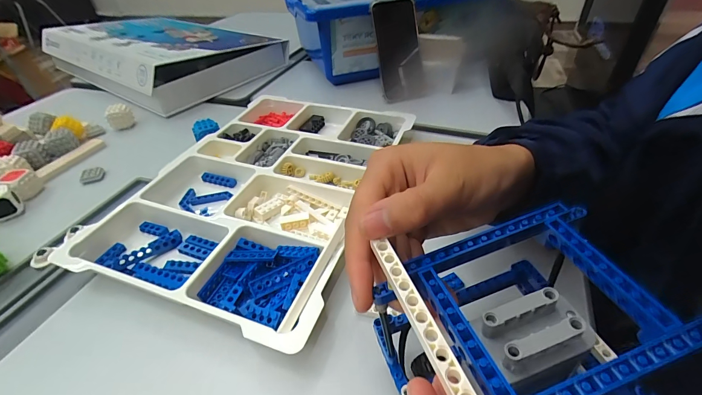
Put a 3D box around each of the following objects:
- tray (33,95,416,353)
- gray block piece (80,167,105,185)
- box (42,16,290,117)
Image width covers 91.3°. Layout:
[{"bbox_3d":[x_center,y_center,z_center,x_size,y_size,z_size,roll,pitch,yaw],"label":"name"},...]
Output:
[{"bbox_3d":[-0.104,-0.030,0.417,0.272,0.031,0.369,12,43,17],"label":"tray"},{"bbox_3d":[-0.355,-0.031,0.471,0.026,0.009,0.027,-14,41,-12],"label":"gray block piece"},{"bbox_3d":[-0.425,-0.330,0.753,0.508,0.075,0.286,24,48,29],"label":"box"}]

